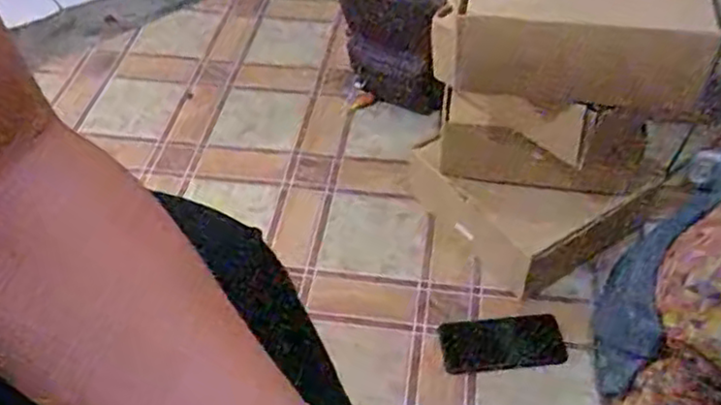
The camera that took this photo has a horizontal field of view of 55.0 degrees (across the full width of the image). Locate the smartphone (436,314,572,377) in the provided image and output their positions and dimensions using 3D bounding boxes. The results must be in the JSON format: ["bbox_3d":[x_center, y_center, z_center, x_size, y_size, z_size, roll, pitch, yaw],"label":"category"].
[{"bbox_3d":[0.183,0.183,0.901,0.154,0.017,0.069,-4,47,0],"label":"smartphone"}]

